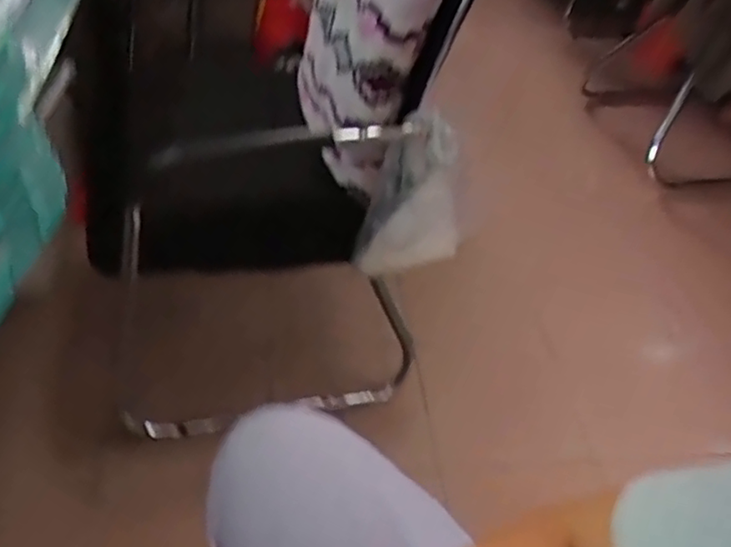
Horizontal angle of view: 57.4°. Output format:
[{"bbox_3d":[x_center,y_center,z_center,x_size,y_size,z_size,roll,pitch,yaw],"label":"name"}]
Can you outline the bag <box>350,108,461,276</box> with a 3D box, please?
[{"bbox_3d":[0.061,-0.092,0.882,0.148,0.275,0.061,-7,53,-7],"label":"bag"}]

